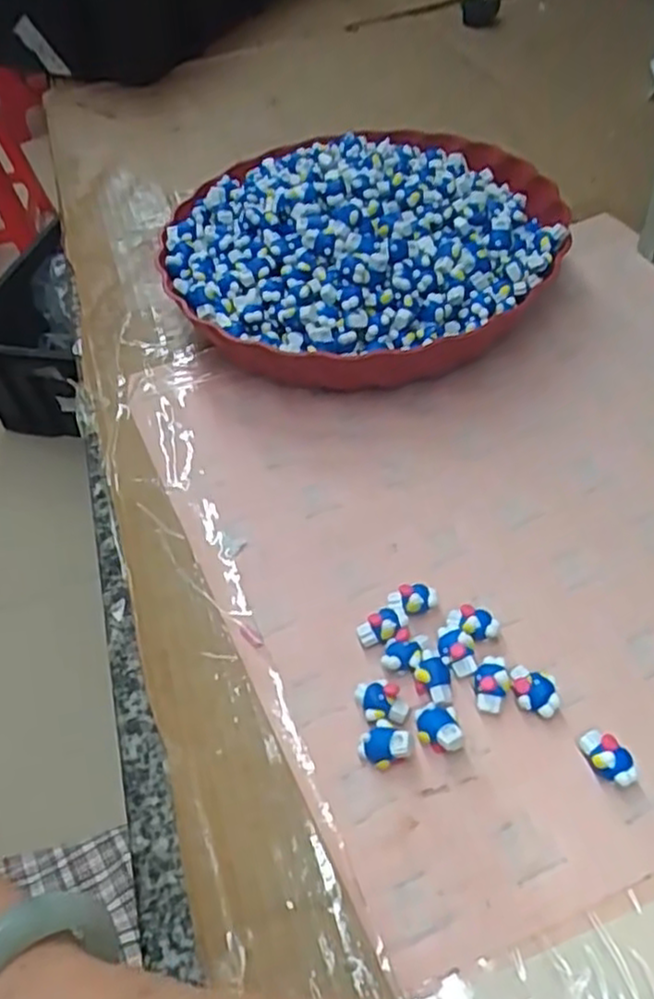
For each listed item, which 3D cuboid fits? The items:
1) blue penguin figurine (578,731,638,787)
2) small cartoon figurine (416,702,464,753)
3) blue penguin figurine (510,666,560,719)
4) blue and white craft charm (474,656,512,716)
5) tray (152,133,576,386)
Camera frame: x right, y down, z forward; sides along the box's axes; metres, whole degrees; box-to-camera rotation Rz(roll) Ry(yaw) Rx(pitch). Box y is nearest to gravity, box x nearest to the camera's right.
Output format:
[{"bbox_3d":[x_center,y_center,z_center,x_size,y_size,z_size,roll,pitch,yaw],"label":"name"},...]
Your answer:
[{"bbox_3d":[0.103,0.096,0.267,0.012,0.013,0.022,-34,54,-21],"label":"blue penguin figurine"},{"bbox_3d":[0.043,0.089,0.278,0.016,0.012,0.018,-8,49,0],"label":"small cartoon figurine"},{"bbox_3d":[0.082,0.076,0.285,0.020,0.013,0.015,21,55,23],"label":"blue penguin figurine"},{"bbox_3d":[0.066,0.073,0.288,0.013,0.011,0.021,14,52,18],"label":"blue and white craft charm"},{"bbox_3d":[0.023,-0.159,0.445,0.225,0.074,0.235,10,51,15],"label":"tray"}]

